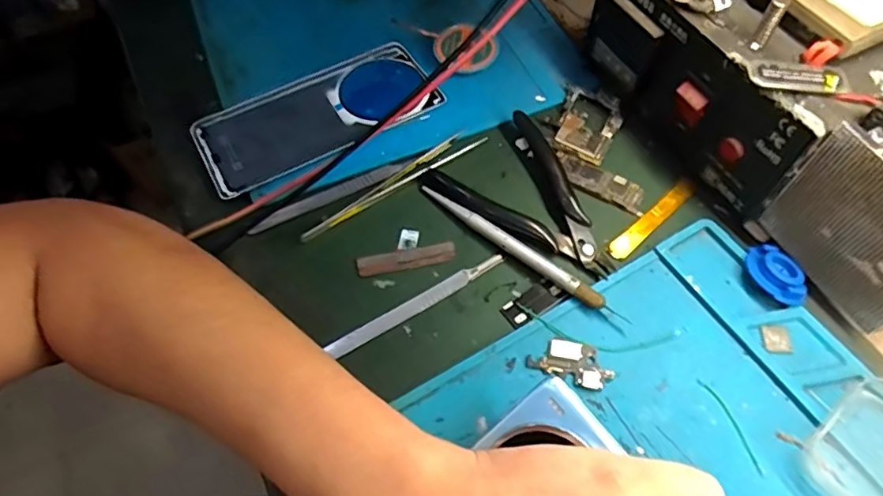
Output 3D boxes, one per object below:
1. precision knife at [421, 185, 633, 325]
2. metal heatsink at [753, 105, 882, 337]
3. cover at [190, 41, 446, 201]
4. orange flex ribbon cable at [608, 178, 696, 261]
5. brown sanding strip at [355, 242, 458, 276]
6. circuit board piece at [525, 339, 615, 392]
[{"bbox_3d":[0.041,-0.001,0.323,0.135,0.009,0.009,35,67,22],"label":"precision knife"},{"bbox_3d":[0.207,-0.009,0.274,0.032,0.086,0.080,-26,61,-12],"label":"metal heatsink"},{"bbox_3d":[-0.083,-0.091,0.380,0.158,0.011,0.076,-28,61,-13],"label":"cover"},{"bbox_3d":[0.126,-0.018,0.336,0.073,0.004,0.012,-39,64,-19],"label":"orange flex ribbon cable"},{"bbox_3d":[-0.021,0.006,0.327,0.057,0.004,0.012,-10,63,-7],"label":"brown sanding strip"},{"bbox_3d":[0.067,0.058,0.290,0.042,0.004,0.022,19,62,14],"label":"circuit board piece"}]

